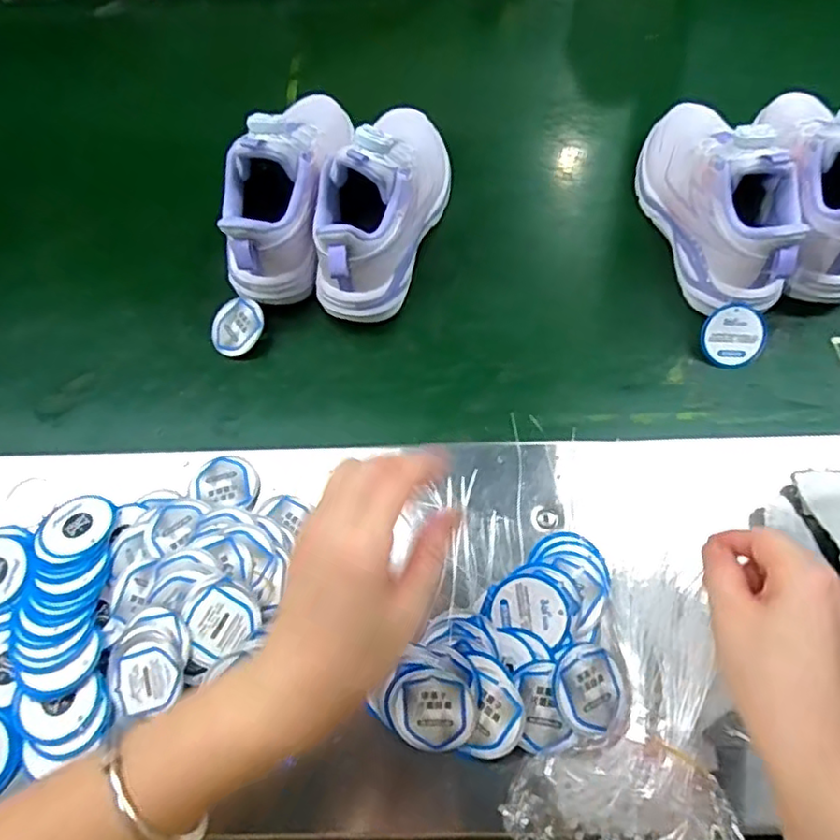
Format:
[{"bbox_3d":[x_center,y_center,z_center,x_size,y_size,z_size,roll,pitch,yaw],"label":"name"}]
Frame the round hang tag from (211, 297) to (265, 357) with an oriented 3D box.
[{"bbox_3d":[-0.152,-0.079,0.529,0.047,0.007,0.046,-3,79,18],"label":"round hang tag"}]

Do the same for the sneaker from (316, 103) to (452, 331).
[{"bbox_3d":[-0.029,-0.177,0.523,0.069,0.131,0.204,16,60,12],"label":"sneaker"}]

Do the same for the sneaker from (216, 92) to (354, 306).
[{"bbox_3d":[-0.106,-0.192,0.535,0.071,0.130,0.193,9,59,8],"label":"sneaker"}]

